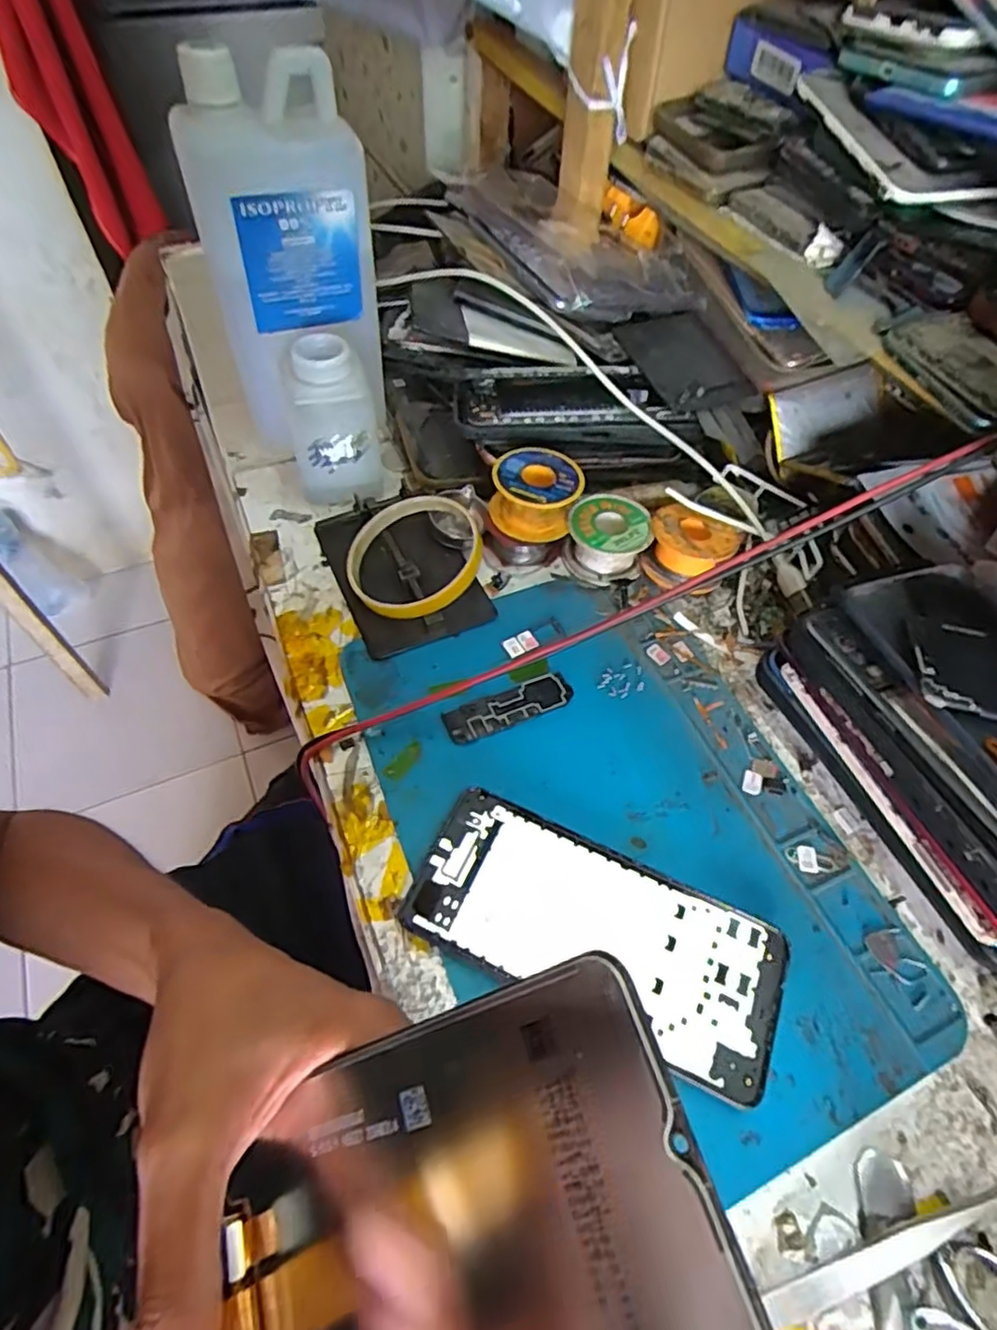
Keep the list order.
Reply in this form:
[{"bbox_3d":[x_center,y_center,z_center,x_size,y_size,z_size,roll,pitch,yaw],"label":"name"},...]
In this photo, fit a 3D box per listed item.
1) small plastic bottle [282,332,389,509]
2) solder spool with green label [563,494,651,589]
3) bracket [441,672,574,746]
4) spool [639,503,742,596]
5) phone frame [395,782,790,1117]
[{"bbox_3d":[-0.104,-0.148,0.411,0.054,0.095,0.051,-11,57,-10],"label":"small plastic bottle"},{"bbox_3d":[0.068,-0.081,0.415,0.050,0.033,0.052,2,55,-2],"label":"solder spool with green label"},{"bbox_3d":[0.006,0.023,0.355,0.072,0.004,0.022,-19,59,-16],"label":"bracket"},{"bbox_3d":[0.118,-0.071,0.406,0.051,0.032,0.043,28,59,15],"label":"spool"},{"bbox_3d":[0.043,0.117,0.289,0.162,0.007,0.072,23,57,12],"label":"phone frame"}]

